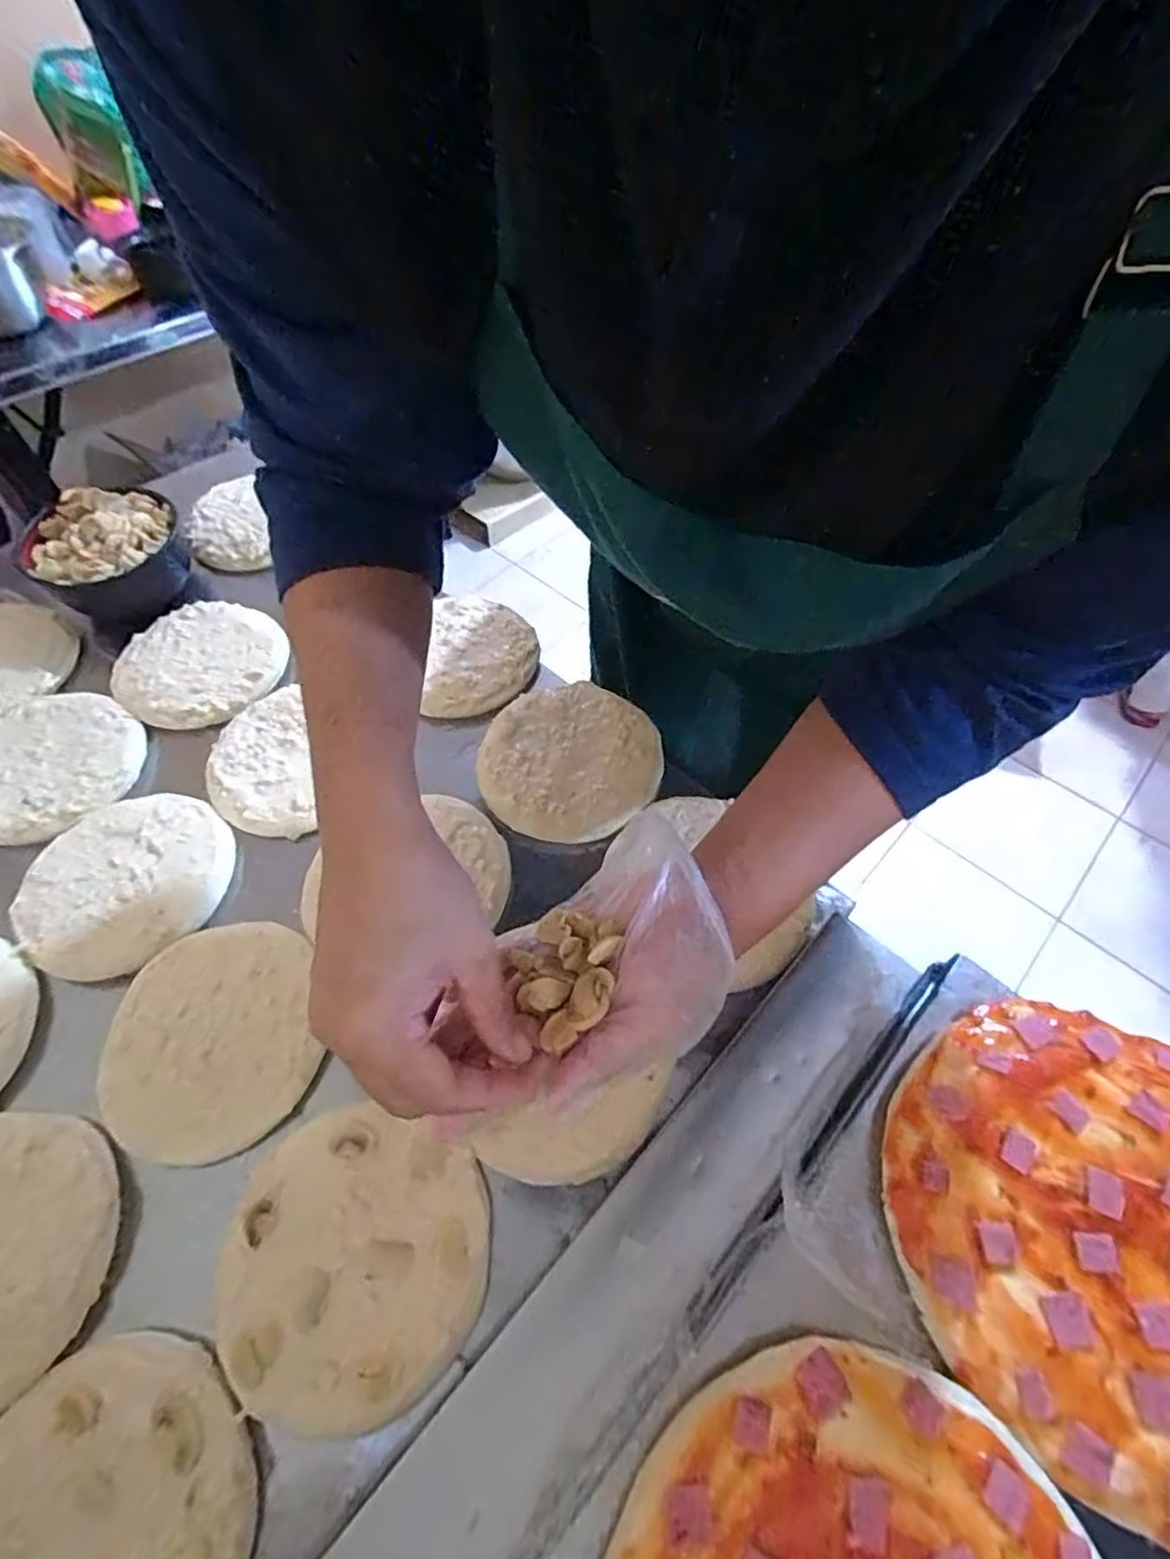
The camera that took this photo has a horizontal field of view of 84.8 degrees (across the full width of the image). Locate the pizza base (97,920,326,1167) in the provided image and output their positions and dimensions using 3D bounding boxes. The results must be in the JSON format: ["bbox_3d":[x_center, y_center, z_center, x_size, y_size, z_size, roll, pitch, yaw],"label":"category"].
[{"bbox_3d":[-0.245,0.166,0.419,0.129,0.012,0.144,-16,58,-10],"label":"pizza base"}]

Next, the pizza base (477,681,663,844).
[{"bbox_3d":[-0.015,-0.017,0.532,0.144,0.016,0.142,0,57,0],"label":"pizza base"}]

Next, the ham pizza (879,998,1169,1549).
[{"bbox_3d":[0.250,0.212,0.299,0.190,0.019,0.202,1,60,-2],"label":"ham pizza"}]

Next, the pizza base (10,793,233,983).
[{"bbox_3d":[-0.345,0.075,0.482,0.136,0.015,0.141,0,57,0],"label":"pizza base"}]

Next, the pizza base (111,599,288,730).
[{"bbox_3d":[-0.362,-0.112,0.606,0.146,0.012,0.138,0,57,0],"label":"pizza base"}]

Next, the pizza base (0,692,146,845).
[{"bbox_3d":[-0.456,-0.016,0.545,0.137,0.016,0.148,0,57,0],"label":"pizza base"}]

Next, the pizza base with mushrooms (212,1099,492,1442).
[{"bbox_3d":[-0.127,0.262,0.349,0.141,0.010,0.135,18,61,8],"label":"pizza base with mushrooms"}]

